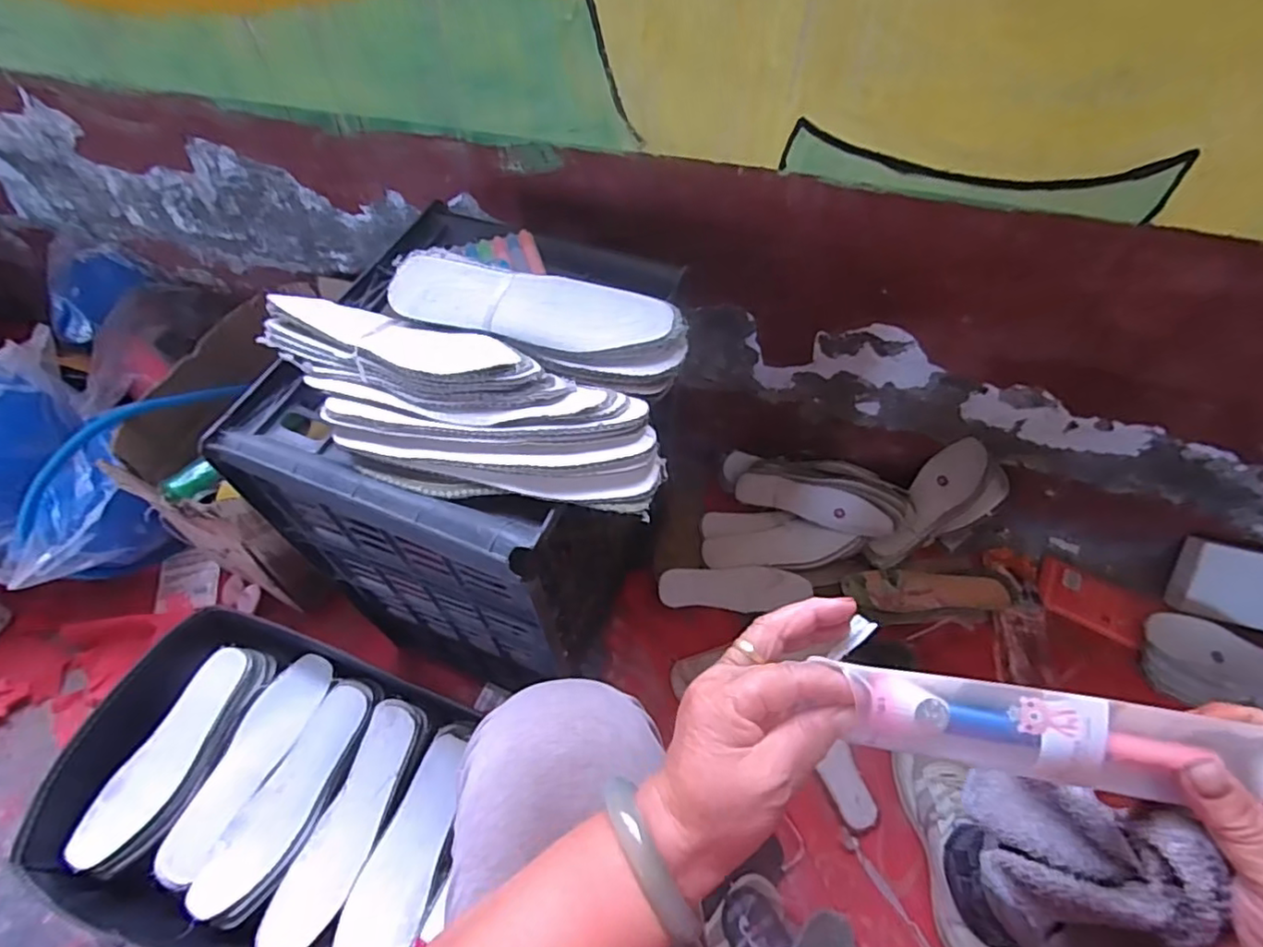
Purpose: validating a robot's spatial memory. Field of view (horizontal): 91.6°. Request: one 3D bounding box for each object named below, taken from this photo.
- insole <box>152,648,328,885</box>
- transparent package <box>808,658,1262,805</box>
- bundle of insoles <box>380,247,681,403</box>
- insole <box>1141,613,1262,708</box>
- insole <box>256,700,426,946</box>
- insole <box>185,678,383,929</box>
[{"bbox_3d":[-0.404,0.304,0.653,0.064,0.028,0.225,18,58,12],"label":"insole"},{"bbox_3d":[0.183,0.117,0.277,0.165,0.030,0.033,7,56,6],"label":"transparent package"},{"bbox_3d":[-0.075,-0.117,0.479,0.234,0.043,0.077,12,57,8],"label":"bundle of insoles"},{"bbox_3d":[0.793,0.266,0.795,0.240,0.021,0.108,19,75,7],"label":"insole"},{"bbox_3d":[-0.273,0.339,0.597,0.069,0.021,0.221,16,58,11],"label":"insole"},{"bbox_3d":[-0.344,0.321,0.623,0.077,0.012,0.229,18,58,13],"label":"insole"}]

